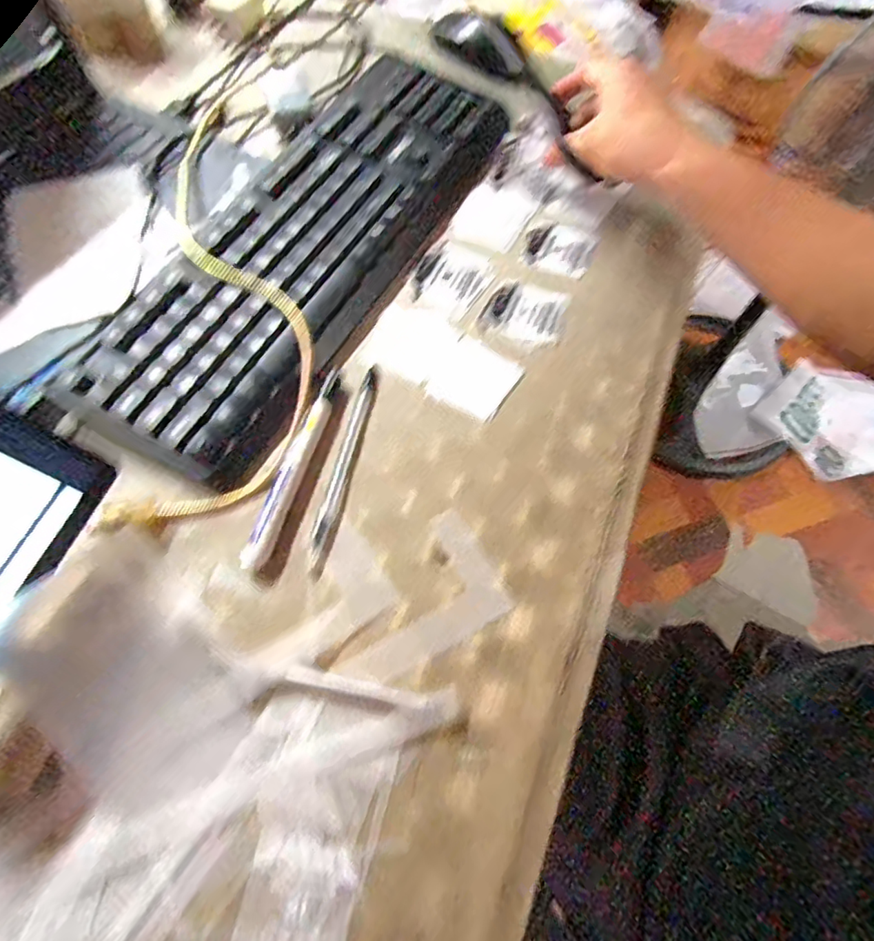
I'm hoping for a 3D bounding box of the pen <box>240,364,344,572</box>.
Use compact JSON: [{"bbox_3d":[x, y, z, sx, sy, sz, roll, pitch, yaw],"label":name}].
[{"bbox_3d":[-0.090,-0.005,0.338,0.017,0.012,0.139,15,64,6],"label":"pen"}]

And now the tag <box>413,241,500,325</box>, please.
[{"bbox_3d":[0.012,-0.152,0.420,0.052,0.005,0.067,32,70,9],"label":"tag"}]

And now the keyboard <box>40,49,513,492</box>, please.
[{"bbox_3d":[-0.090,-0.186,0.410,0.136,0.027,0.424,26,66,11],"label":"keyboard"}]

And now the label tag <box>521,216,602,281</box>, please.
[{"bbox_3d":[0.101,-0.185,0.438,0.057,0.005,0.054,24,65,10],"label":"label tag"}]

